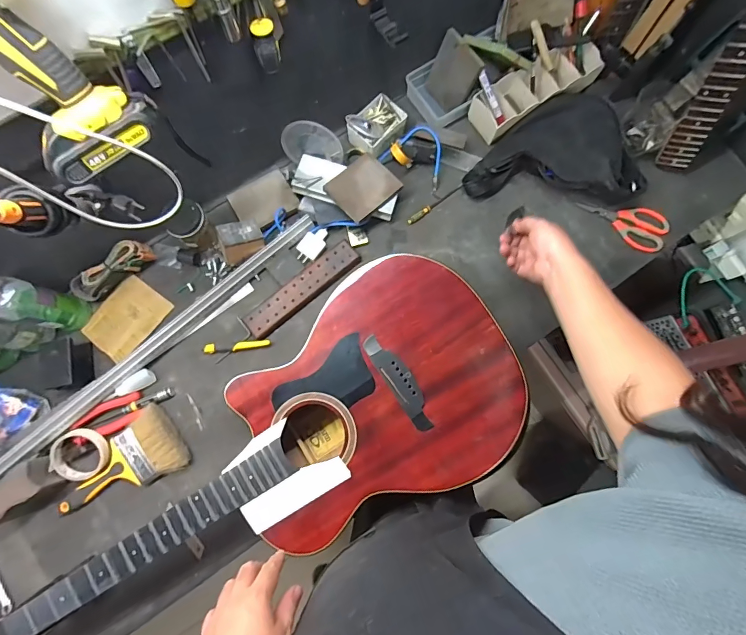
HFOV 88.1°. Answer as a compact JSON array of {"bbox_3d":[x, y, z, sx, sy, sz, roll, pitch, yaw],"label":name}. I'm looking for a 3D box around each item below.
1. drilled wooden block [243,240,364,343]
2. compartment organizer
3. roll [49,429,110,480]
[{"bbox_3d":[-0.132,-0.055,0.730,0.245,0.017,0.057,-40,83,-7],"label":"drilled wooden block"},{"bbox_3d":[0.333,-0.475,0.795,0.281,0.062,0.108,-34,82,-6],"label":"compartment organizer"},{"bbox_3d":[-0.505,0.237,0.666,0.093,0.015,0.084,-9,80,-2],"label":"roll"}]

